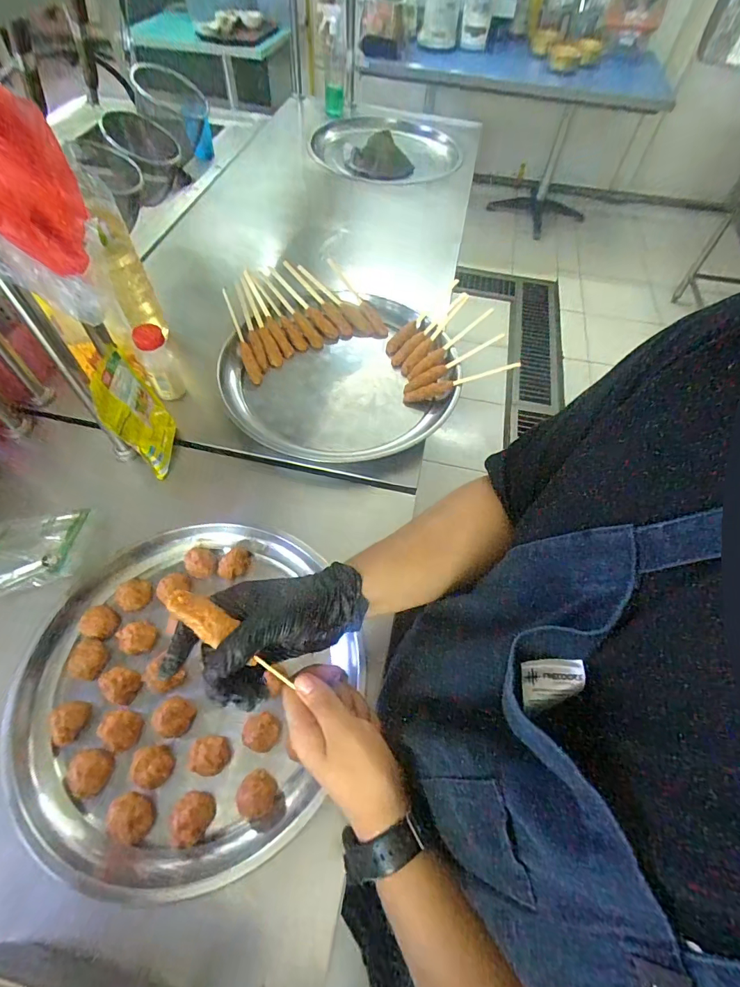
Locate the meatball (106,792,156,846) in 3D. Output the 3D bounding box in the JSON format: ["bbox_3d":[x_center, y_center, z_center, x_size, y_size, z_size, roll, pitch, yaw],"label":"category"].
[{"bbox_3d":[-0.246,0.330,0.442,0.049,0.033,0.040,41,64,20],"label":"meatball"}]

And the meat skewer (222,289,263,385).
[{"bbox_3d":[-0.246,-0.299,0.818,0.027,0.016,0.217,-18,73,-15],"label":"meat skewer"}]

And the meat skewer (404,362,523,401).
[{"bbox_3d":[0.162,-0.203,0.774,0.204,0.020,0.028,-14,57,14],"label":"meat skewer"}]

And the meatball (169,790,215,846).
[{"bbox_3d":[-0.186,0.338,0.448,0.037,0.031,0.046,23,59,10],"label":"meatball"}]

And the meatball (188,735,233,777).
[{"bbox_3d":[-0.176,0.289,0.477,0.039,0.028,0.037,8,58,1],"label":"meatball"}]

